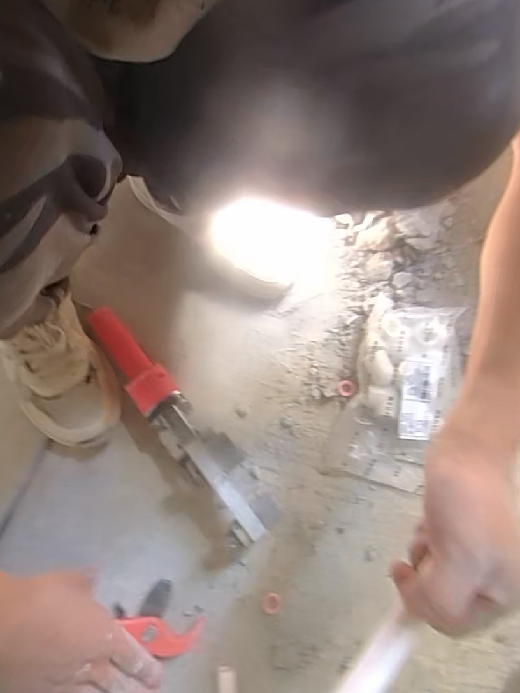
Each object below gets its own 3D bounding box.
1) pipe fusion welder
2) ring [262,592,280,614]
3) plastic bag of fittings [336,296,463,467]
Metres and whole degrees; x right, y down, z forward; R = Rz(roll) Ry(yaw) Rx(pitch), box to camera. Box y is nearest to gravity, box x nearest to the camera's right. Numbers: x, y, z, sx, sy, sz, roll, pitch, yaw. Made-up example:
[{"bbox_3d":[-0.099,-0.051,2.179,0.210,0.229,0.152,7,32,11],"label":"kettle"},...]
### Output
[{"bbox_3d":[-0.098,0.088,0.516,0.062,0.095,0.314,-40,79,-12],"label":"pipe fusion welder"},{"bbox_3d":[0.014,0.300,0.504,0.020,0.006,0.021,4,73,0],"label":"ring"},{"bbox_3d":[0.186,0.051,0.554,0.129,0.053,0.216,16,74,3],"label":"plastic bag of fittings"}]

